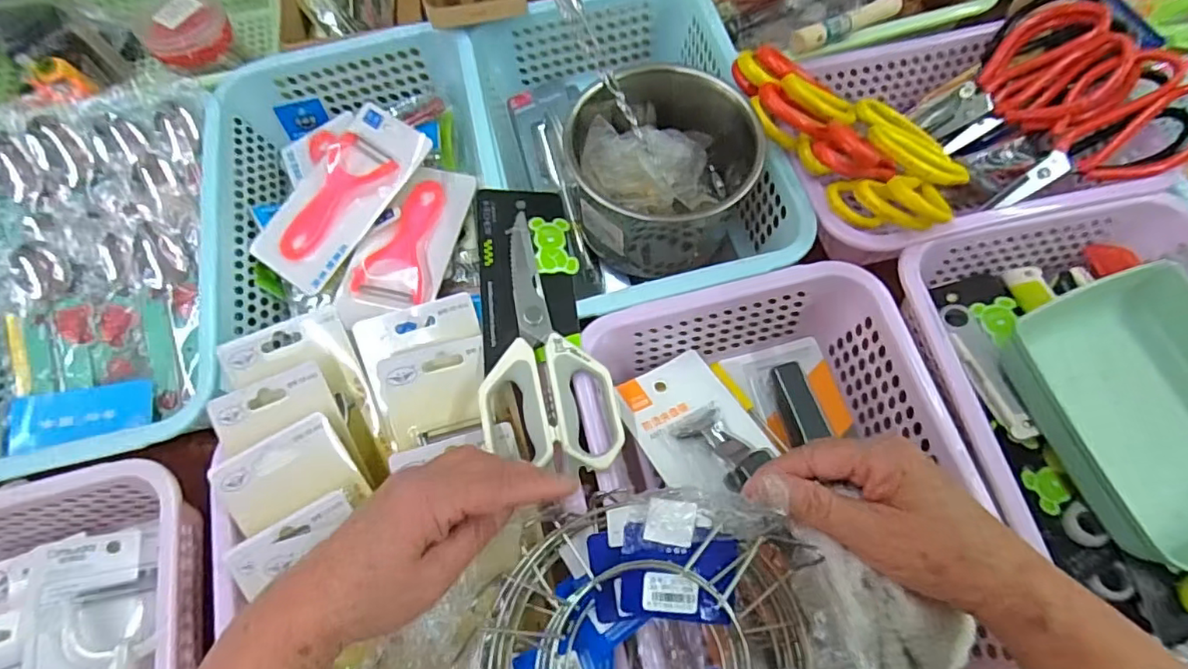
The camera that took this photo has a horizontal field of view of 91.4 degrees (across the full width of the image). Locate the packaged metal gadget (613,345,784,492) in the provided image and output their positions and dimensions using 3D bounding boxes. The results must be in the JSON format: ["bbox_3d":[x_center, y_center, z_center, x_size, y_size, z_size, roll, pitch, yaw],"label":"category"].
[{"bbox_3d":[0.077,0.064,0.444,0.089,0.030,0.119,-26,51,-19],"label":"packaged metal gadget"}]

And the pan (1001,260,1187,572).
[{"bbox_3d":[0.423,0.116,0.372,0.154,0.057,0.347,-25,70,-8],"label":"pan"}]

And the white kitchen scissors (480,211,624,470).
[{"bbox_3d":[-0.039,-0.001,0.426,0.090,0.022,0.200,-10,69,-2],"label":"white kitchen scissors"}]

